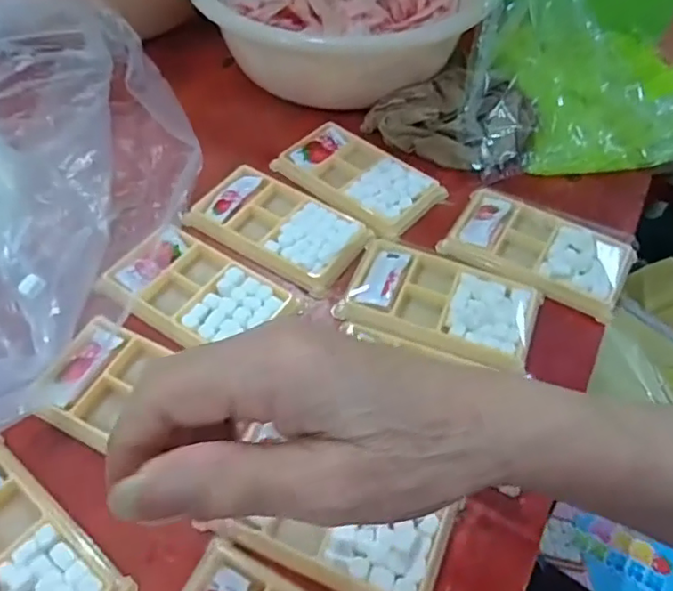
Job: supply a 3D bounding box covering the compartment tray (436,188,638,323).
[{"bbox_3d":[0.160,-0.039,0.463,0.134,0.014,0.079,25,56,16],"label":"compartment tray"}]

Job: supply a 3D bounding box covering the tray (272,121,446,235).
[{"bbox_3d":[0.017,-0.102,0.508,0.131,0.017,0.076,36,59,22],"label":"tray"}]

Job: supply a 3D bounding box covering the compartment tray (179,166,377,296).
[{"bbox_3d":[-0.046,-0.056,0.472,0.134,0.014,0.077,30,57,19],"label":"compartment tray"}]

